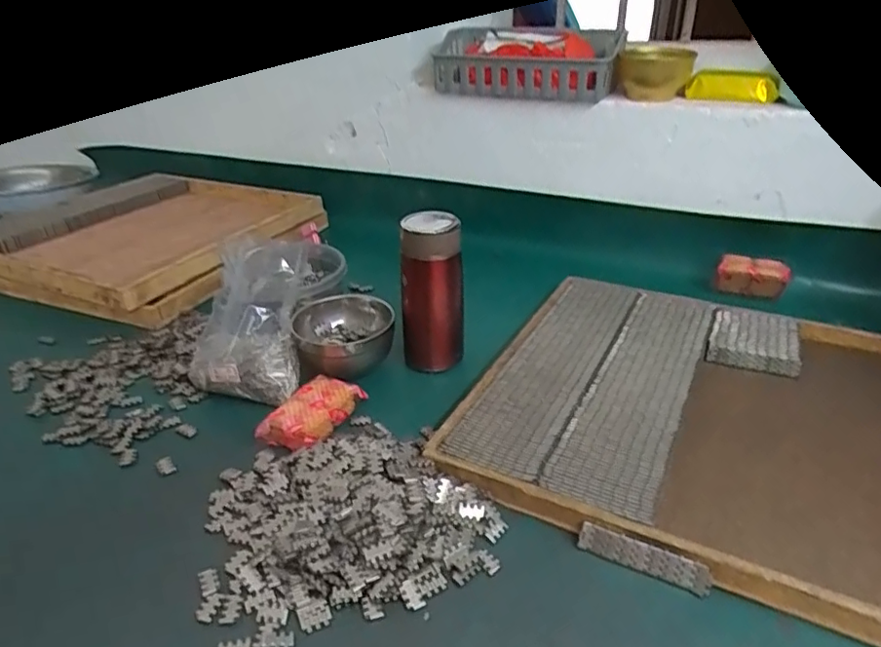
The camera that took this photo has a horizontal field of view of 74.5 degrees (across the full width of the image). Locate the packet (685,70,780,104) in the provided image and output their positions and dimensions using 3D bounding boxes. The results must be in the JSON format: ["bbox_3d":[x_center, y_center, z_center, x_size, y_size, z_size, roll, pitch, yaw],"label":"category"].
[{"bbox_3d":[0.371,-0.301,0.735,0.101,0.031,0.037,20,37,33],"label":"packet"}]

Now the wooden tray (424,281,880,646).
[{"bbox_3d":[0.251,0.071,0.540,0.394,0.020,0.390,14,34,25],"label":"wooden tray"}]

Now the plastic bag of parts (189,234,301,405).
[{"bbox_3d":[-0.196,-0.001,0.578,0.123,0.136,0.121,-10,32,-13],"label":"plastic bag of parts"}]

